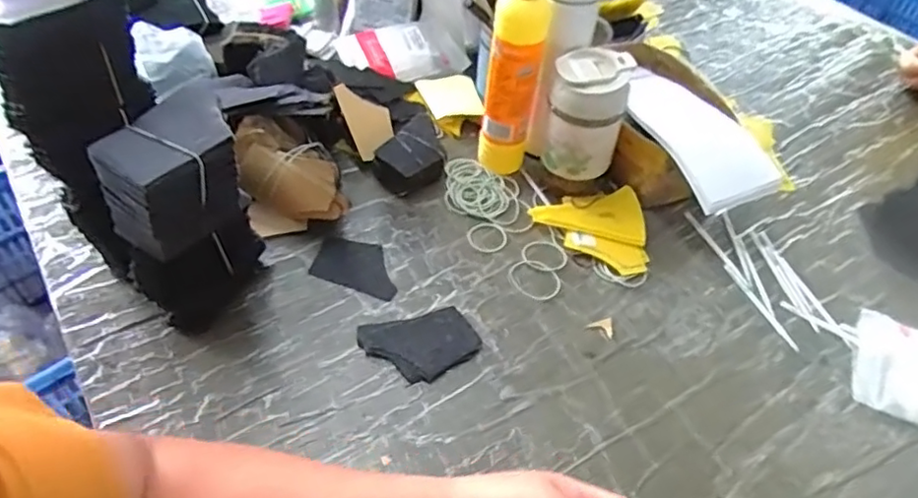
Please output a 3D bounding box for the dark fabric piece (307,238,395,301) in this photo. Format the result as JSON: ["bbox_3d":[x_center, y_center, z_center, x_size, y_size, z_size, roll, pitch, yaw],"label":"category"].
[{"bbox_3d":[-0.101,0.017,0.646,0.089,0.006,0.060,16,50,8],"label":"dark fabric piece"}]

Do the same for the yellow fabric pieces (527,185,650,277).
[{"bbox_3d":[0.157,-0.033,0.696,0.128,0.024,0.102,28,53,18],"label":"yellow fabric pieces"}]

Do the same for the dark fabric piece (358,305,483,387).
[{"bbox_3d":[-0.034,0.089,0.578,0.103,0.008,0.068,-12,52,-15],"label":"dark fabric piece"}]

